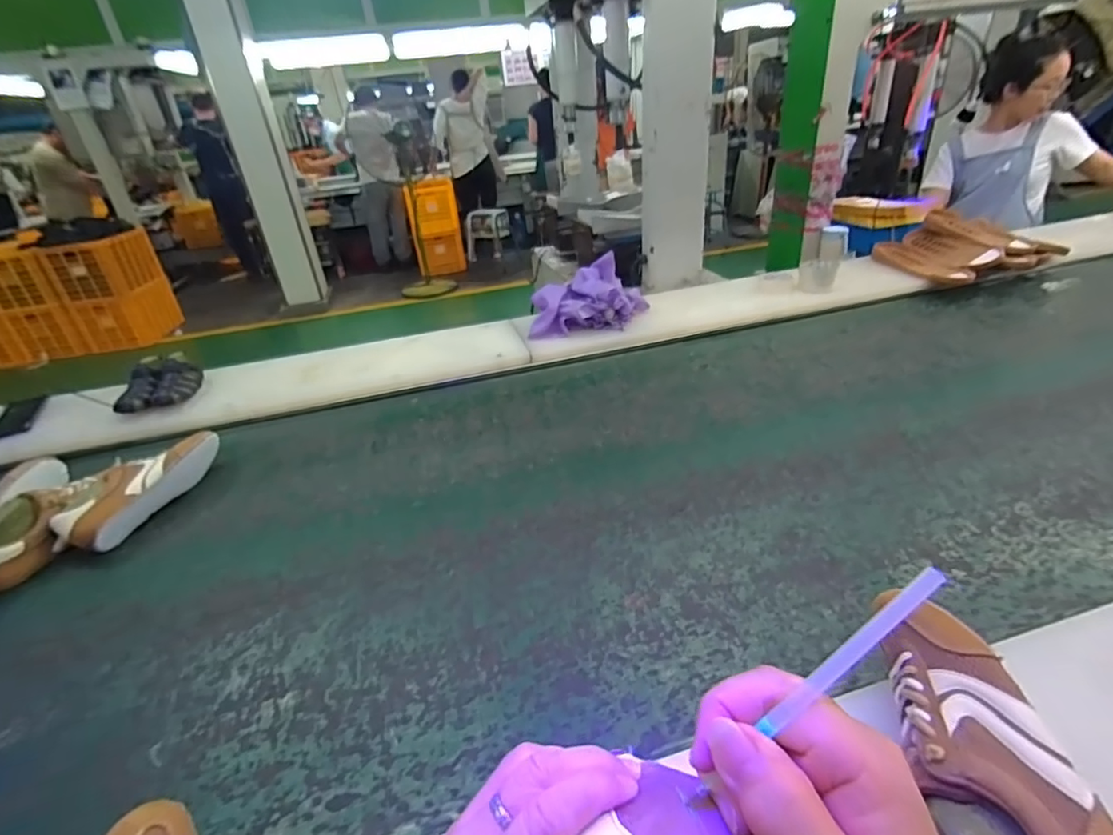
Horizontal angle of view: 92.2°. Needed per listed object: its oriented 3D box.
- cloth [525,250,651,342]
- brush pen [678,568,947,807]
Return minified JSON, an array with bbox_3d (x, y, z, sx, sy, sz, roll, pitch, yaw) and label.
[{"bbox_3d":[0.079,-0.285,1.289,0.273,0.115,0.207,-3,30,6],"label":"cloth"},{"bbox_3d":[0.088,0.098,0.190,0.123,0.004,0.008,-50,33,11],"label":"brush pen"}]

